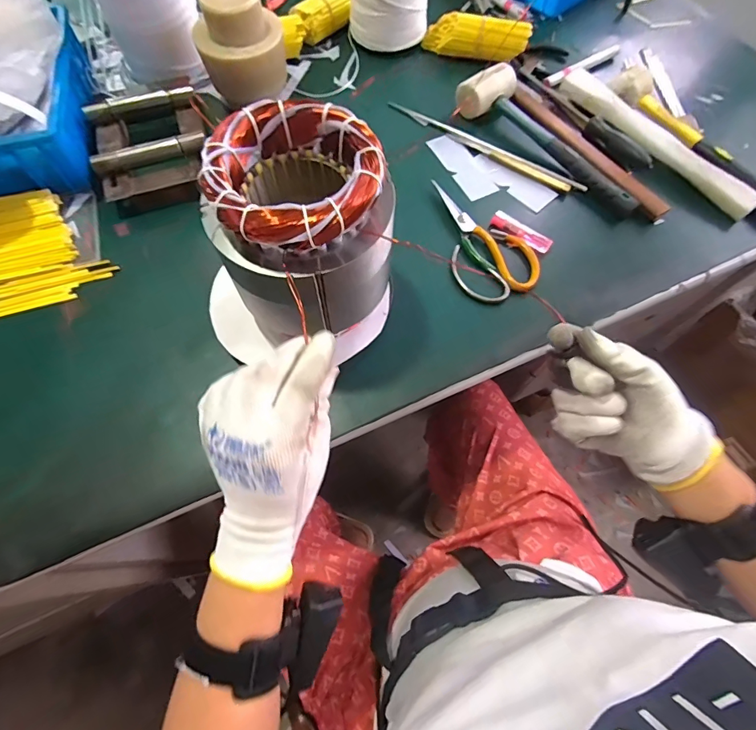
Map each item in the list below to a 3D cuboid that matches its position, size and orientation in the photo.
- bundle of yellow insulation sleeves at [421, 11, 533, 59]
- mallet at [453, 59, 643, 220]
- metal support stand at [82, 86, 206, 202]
[{"bbox_3d":[0.146,-0.495,0.633,0.155,0.057,0.047,19,69,7],"label":"bundle of yellow insulation sleeves"},{"bbox_3d":[0.225,-0.295,0.553,0.073,0.051,0.282,-36,72,-14],"label":"mallet"},{"bbox_3d":[-0.285,-0.279,0.528,0.132,0.051,0.165,-19,69,-8],"label":"metal support stand"}]

